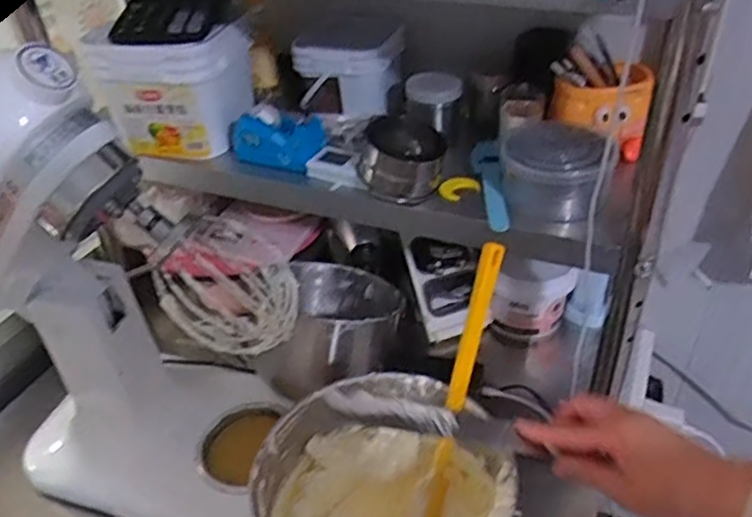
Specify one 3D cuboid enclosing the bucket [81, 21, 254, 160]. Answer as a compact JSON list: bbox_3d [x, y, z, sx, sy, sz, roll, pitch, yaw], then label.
[{"bbox_3d":[-0.256,-0.224,0.844,0.155,0.142,0.144,5,38,11],"label":"bucket"}]

